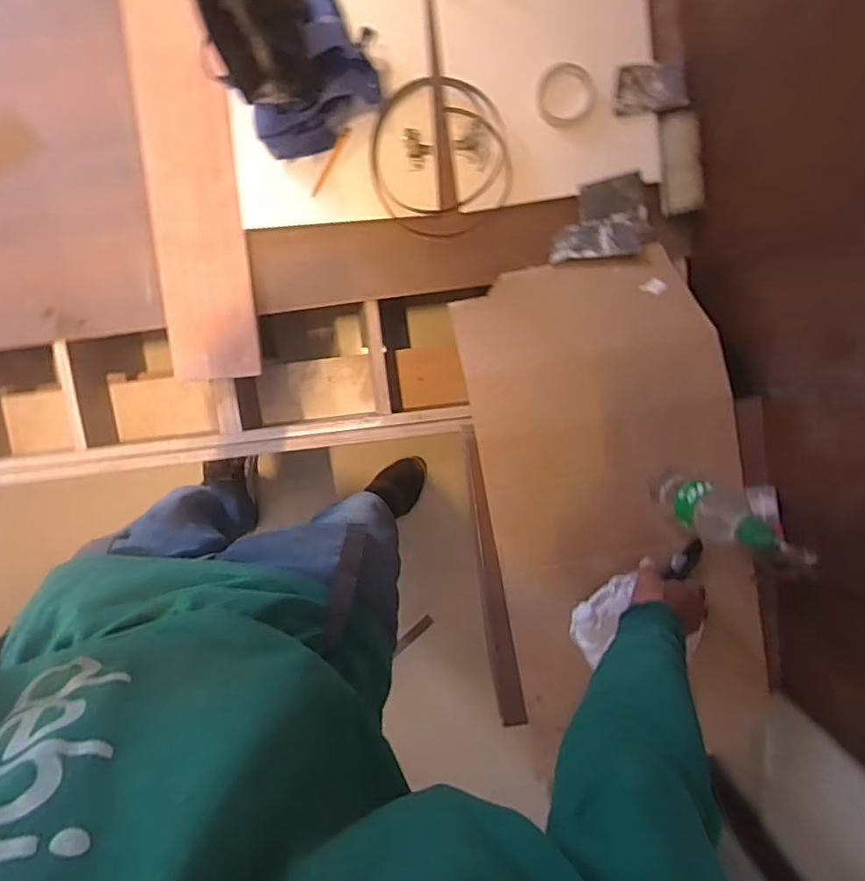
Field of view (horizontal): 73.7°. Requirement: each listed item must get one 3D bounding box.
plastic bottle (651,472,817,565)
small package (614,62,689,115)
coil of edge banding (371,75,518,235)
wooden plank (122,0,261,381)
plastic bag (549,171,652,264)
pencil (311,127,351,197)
[{"bbox_3d":[0.333,0.091,0.649,0.084,0.278,0.056,25,97,-2],"label":"plastic bottle"},{"bbox_3d":[0.348,-0.548,0.900,0.121,0.021,0.074,1,97,1],"label":"small package"},{"bbox_3d":[0.007,-0.463,0.922,0.220,0.041,0.230,-20,96,3],"label":"coil of edge banding"},{"bbox_3d":[-0.413,-0.685,0.906,0.158,0.028,1.164,-4,97,1],"label":"wooden plank"},{"bbox_3d":[0.266,-0.352,0.924,0.142,0.024,0.137,-2,72,16],"label":"plastic bag"},{"bbox_3d":[-0.167,-0.452,0.938,0.013,0.007,0.119,30,96,-3],"label":"pencil"}]

